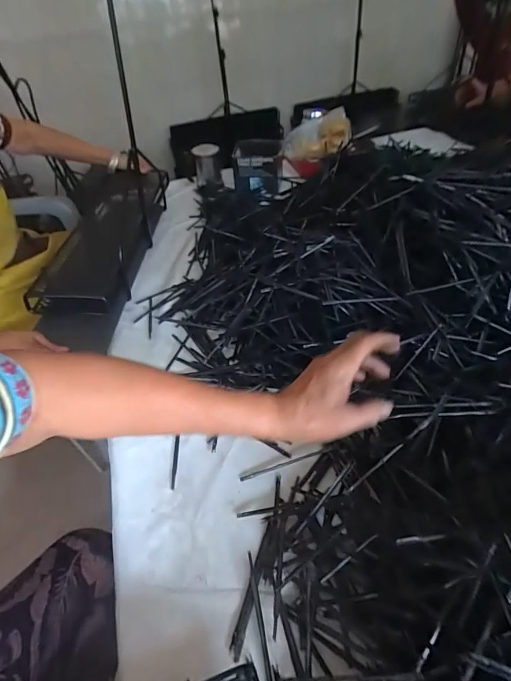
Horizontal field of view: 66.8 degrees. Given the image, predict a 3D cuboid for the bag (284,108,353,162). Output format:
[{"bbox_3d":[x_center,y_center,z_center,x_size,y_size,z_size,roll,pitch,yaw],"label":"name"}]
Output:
[{"bbox_3d":[0.181,-0.597,1.138,0.184,0.109,0.075,7,40,18],"label":"bag"}]

